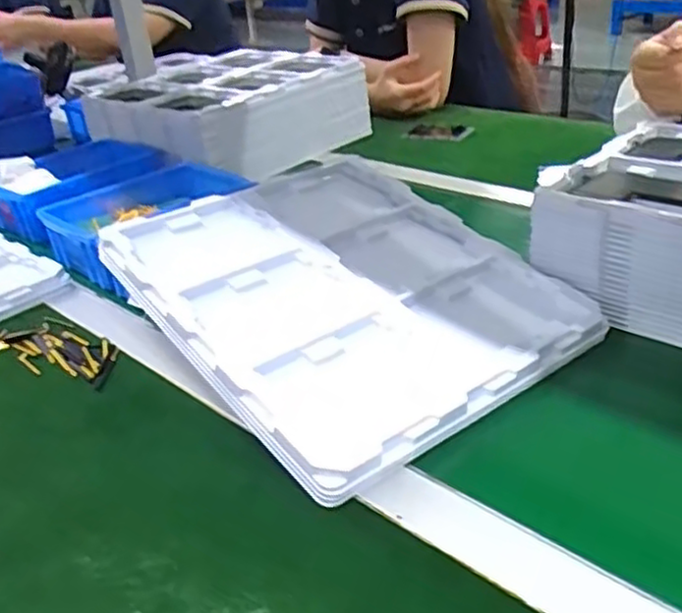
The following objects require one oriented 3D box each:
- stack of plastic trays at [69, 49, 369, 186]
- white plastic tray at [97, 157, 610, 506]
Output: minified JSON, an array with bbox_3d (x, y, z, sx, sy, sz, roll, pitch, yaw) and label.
[{"bbox_3d":[-0.172,-0.287,1.091,0.340,0.107,0.295,-28,36,-35],"label":"stack of plastic trays"},{"bbox_3d":[0.005,-0.018,0.597,0.288,0.020,0.324,-23,46,-31],"label":"white plastic tray"}]

